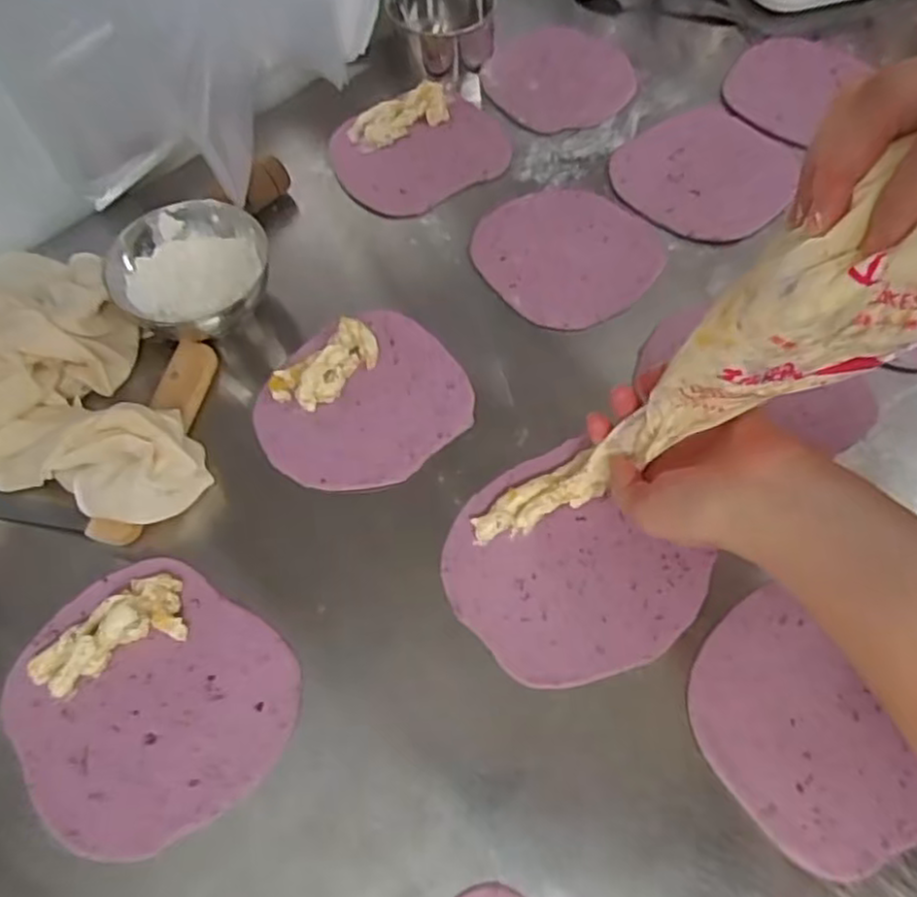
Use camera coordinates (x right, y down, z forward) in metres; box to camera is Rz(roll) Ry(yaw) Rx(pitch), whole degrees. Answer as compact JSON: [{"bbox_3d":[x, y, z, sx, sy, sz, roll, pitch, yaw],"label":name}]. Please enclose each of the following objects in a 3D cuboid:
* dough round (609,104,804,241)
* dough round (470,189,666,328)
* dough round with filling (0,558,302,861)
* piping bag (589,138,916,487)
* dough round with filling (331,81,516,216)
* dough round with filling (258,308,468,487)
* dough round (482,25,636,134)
[{"bbox_3d":[0.207,-0.231,0.597,0.133,0.007,0.144,0,62,1],"label":"dough round"},{"bbox_3d":[0.085,-0.153,0.554,0.130,0.007,0.126,0,62,1],"label":"dough round"},{"bbox_3d":[-0.174,0.138,0.394,0.151,0.021,0.137,30,66,16],"label":"dough round with filling"},{"bbox_3d":[0.137,-0.037,0.304,0.083,0.280,0.044,35,66,-8],"label":"piping bag"},{"bbox_3d":[-0.030,-0.257,0.604,0.146,0.027,0.116,-17,63,-8],"label":"dough round with filling"},{"bbox_3d":[-0.066,-0.036,0.488,0.139,0.023,0.123,-29,65,-14],"label":"dough round with filling"},{"bbox_3d":[0.097,-0.343,0.658,0.122,0.009,0.139,39,69,20],"label":"dough round"}]

